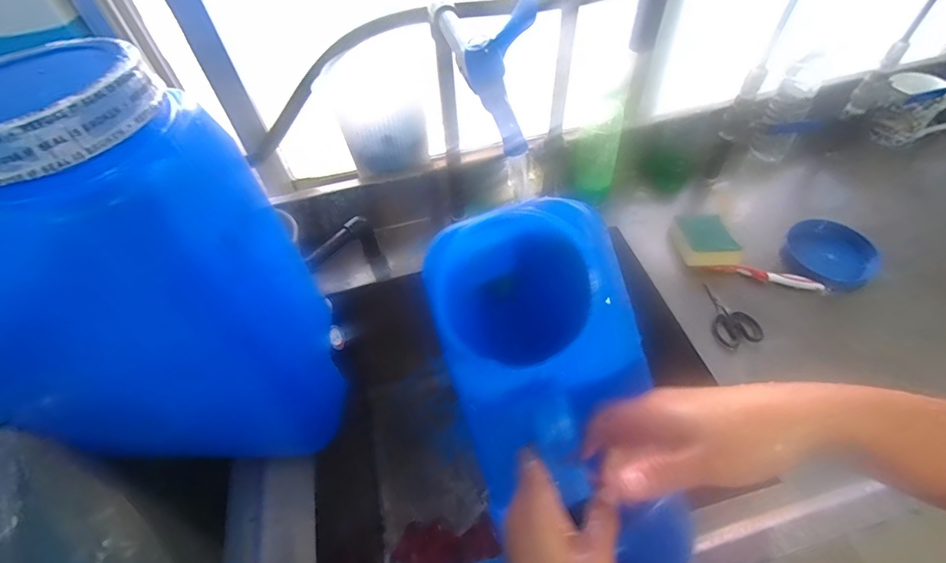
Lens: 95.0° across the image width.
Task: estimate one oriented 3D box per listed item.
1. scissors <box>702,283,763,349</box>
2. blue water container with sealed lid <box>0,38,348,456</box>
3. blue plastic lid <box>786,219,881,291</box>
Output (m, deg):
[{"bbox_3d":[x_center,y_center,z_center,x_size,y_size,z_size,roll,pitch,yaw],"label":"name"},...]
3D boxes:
[{"bbox_3d":[0.362,0.045,0.620,0.061,0.007,0.100,-10,51,-4],"label":"scissors"},{"bbox_3d":[-0.312,0.018,0.381,0.283,0.377,0.175,-1,51,3],"label":"blue water container with sealed lid"},{"bbox_3d":[0.544,-0.043,0.660,0.110,0.038,0.117,-2,51,2],"label":"blue plastic lid"}]

